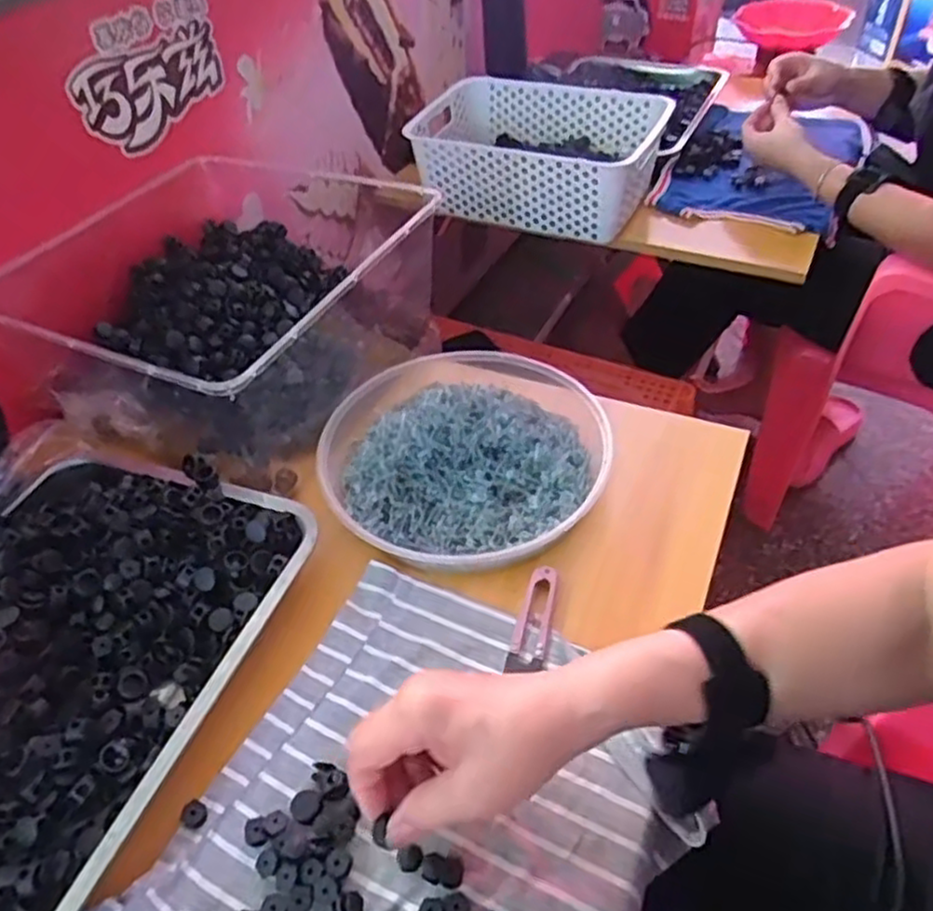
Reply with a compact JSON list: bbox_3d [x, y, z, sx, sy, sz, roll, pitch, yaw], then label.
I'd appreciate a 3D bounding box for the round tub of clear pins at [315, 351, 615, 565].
[{"bbox_3d":[-0.003,-0.012,0.578,0.222,0.062,0.219,-2,45,2],"label":"round tub of clear pins"}]

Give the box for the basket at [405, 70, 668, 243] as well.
[{"bbox_3d":[0.086,-0.401,0.979,0.319,0.114,0.210,20,50,23],"label":"basket"}]

